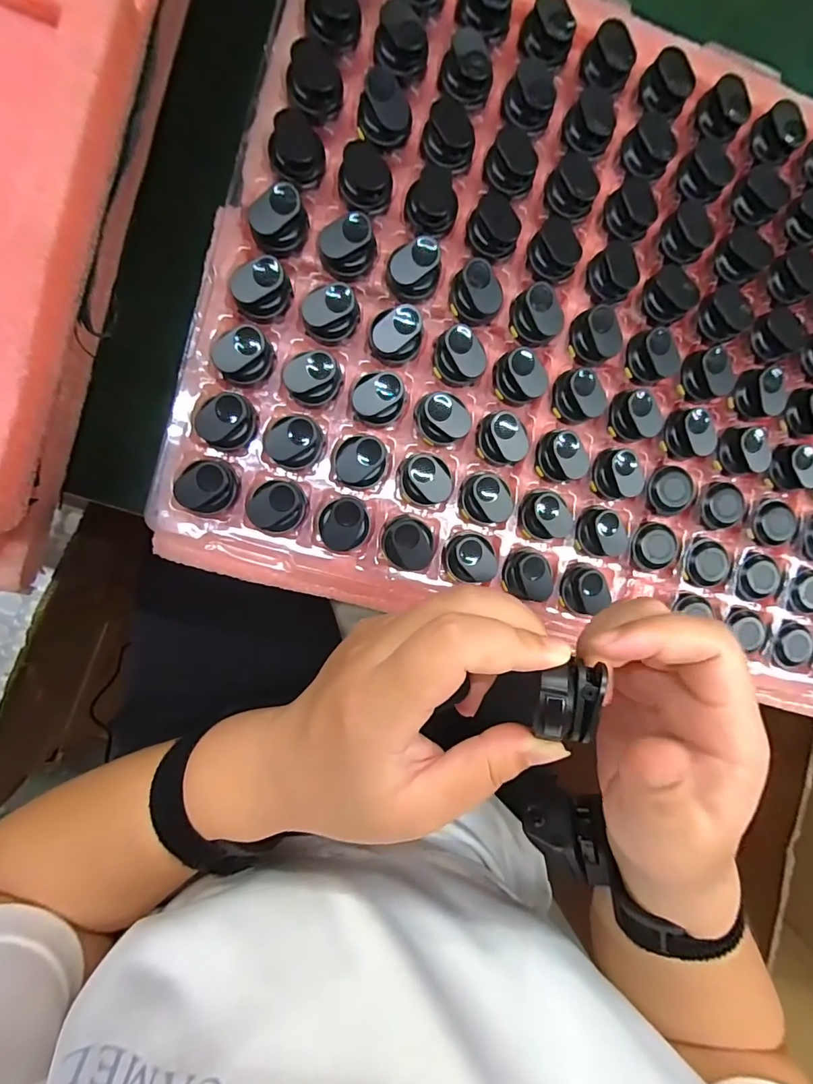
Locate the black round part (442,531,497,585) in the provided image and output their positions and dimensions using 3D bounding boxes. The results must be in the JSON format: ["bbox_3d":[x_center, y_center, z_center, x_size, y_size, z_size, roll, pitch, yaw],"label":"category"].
[{"bbox_3d":[0.037,0.011,0.253,0.031,0.013,0.026,43,85,-7],"label":"black round part"}]

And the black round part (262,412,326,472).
[{"bbox_3d":[-0.060,-0.054,0.244,0.031,0.017,0.026,-8,92,-9],"label":"black round part"}]

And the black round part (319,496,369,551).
[{"bbox_3d":[-0.034,-0.010,0.249,0.026,0.007,0.028,0,91,-9],"label":"black round part"}]

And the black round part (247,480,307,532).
[{"bbox_3d":[-0.070,-0.019,0.241,0.029,0.014,0.026,7,90,-9],"label":"black round part"}]

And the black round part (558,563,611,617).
[{"bbox_3d":[0.105,0.028,0.268,0.023,0.014,0.029,-28,95,-7],"label":"black round part"}]

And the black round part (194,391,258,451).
[{"bbox_3d":[-0.095,-0.063,0.240,0.025,0.017,0.029,44,85,-7],"label":"black round part"}]

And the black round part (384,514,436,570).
[{"bbox_3d":[0.002,0.001,0.251,0.027,0.013,0.029,0,91,-9],"label":"black round part"}]

